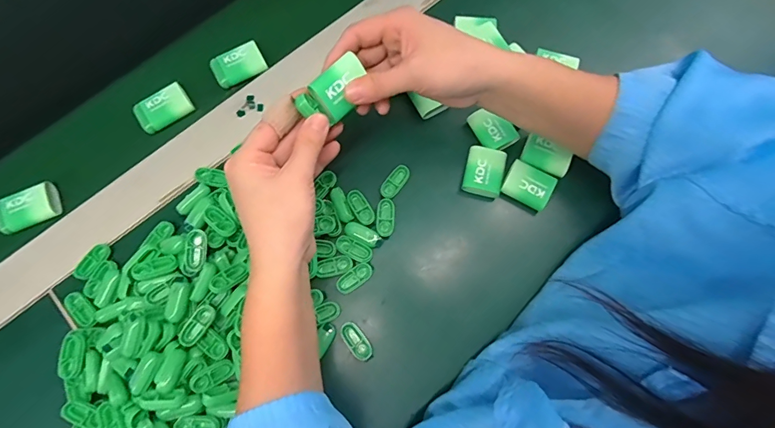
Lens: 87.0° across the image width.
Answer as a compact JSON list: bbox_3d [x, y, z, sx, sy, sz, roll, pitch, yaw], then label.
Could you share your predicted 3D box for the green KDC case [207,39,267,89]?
[{"bbox_3d":[-0.150,-0.151,0.411,0.051,0.010,0.033,-26,78,-6],"label":"green KDC case"}]

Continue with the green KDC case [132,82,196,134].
[{"bbox_3d":[-0.220,-0.105,0.402,0.052,0.011,0.032,-33,79,-7],"label":"green KDC case"}]

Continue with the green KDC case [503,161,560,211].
[{"bbox_3d":[0.131,-0.027,0.376,0.044,0.010,0.035,31,79,7],"label":"green KDC case"}]

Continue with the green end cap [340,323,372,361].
[{"bbox_3d":[-0.027,0.109,0.349,0.017,0.007,0.034,-36,79,-8],"label":"green end cap"}]

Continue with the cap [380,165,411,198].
[{"bbox_3d":[0.008,-0.030,0.381,0.016,0.007,0.034,39,80,9],"label":"cap"}]

